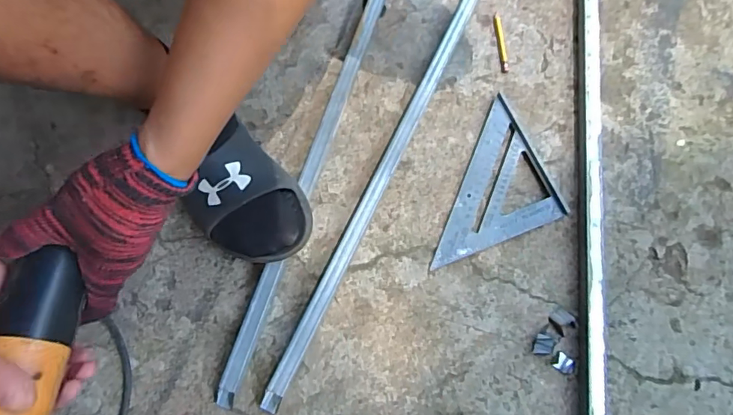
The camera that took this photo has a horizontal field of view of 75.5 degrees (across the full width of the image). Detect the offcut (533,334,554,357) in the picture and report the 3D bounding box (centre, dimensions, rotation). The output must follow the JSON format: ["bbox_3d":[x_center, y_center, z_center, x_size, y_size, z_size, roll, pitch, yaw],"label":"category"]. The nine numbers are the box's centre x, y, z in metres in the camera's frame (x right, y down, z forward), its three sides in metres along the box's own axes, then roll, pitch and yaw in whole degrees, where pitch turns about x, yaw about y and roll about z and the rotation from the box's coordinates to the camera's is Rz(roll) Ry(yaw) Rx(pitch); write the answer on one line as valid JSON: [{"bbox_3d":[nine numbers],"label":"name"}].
[{"bbox_3d":[0.193,0.151,0.516,0.019,0.005,0.023,16,71,4],"label":"offcut"}]

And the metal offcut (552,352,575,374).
[{"bbox_3d":[0.217,0.172,0.517,0.021,0.005,0.017,35,73,10],"label":"metal offcut"}]

